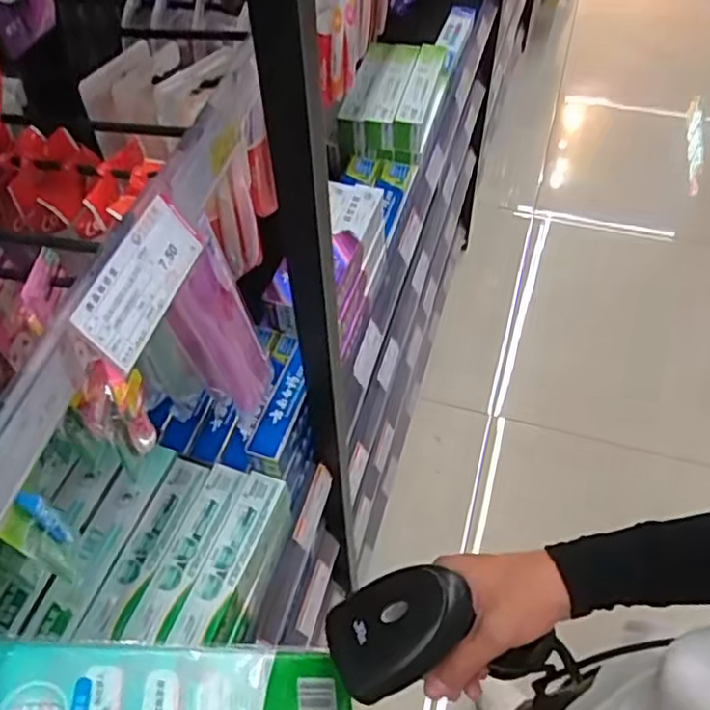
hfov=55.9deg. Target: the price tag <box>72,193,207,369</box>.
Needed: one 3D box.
[{"bbox_3d":[-0.106,-0.040,0.338,0.004,0.037,0.092,-11,44,35],"label":"price tag"}]

